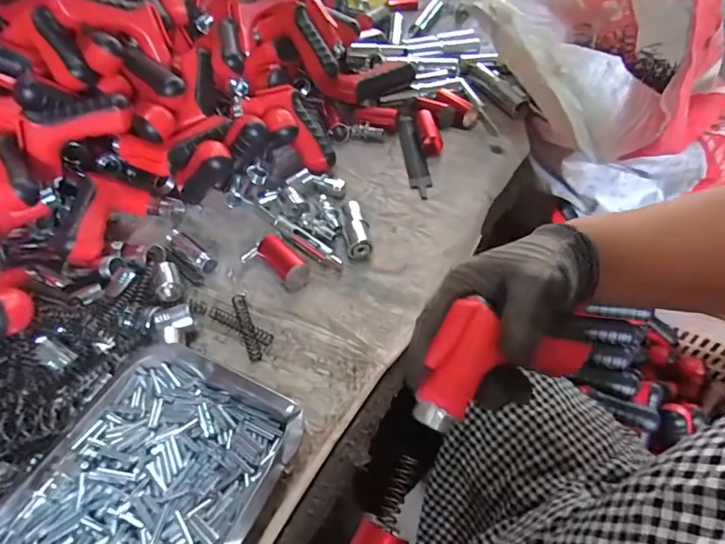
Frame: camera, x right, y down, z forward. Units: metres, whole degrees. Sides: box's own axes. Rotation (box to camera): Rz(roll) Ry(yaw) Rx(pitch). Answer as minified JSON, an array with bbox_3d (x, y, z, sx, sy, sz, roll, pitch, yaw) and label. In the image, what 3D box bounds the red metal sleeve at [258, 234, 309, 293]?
[{"bbox_3d":[-0.084,-0.012,0.489,0.028,0.023,0.067,-32,55,-22],"label":"red metal sleeve"}]

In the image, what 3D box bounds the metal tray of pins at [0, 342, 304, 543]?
[{"bbox_3d":[-0.169,0.176,0.326,0.172,0.033,0.246,21,54,20],"label":"metal tray of pins"}]

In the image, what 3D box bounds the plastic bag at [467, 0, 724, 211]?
[{"bbox_3d":[0.388,-0.322,0.703,0.499,0.322,0.411,-34,56,-22],"label":"plastic bag"}]

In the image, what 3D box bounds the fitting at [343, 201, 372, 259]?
[{"bbox_3d":[-0.007,-0.047,0.507,0.025,0.024,0.065,-9,50,-3],"label":"fitting"}]

